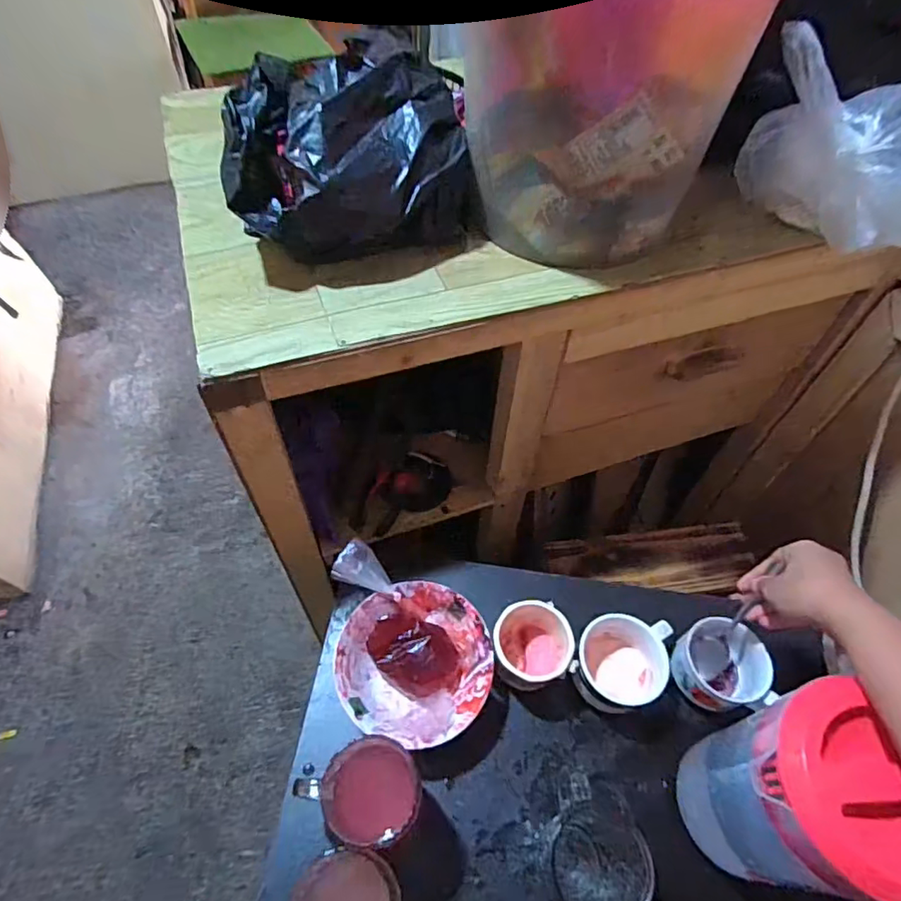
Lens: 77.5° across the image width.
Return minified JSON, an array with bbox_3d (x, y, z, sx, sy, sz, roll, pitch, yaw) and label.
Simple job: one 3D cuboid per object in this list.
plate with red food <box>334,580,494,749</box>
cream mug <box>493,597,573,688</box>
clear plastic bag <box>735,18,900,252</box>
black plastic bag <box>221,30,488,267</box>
[{"bbox_3d":[-0.035,0.220,0.576,0.149,0.064,0.147,0,56,0],"label":"plate with red food"},{"bbox_3d":[0.083,0.204,0.575,0.075,0.078,0.070,0,56,0],"label":"cream mug"},{"bbox_3d":[0.382,-0.265,0.510,0.216,0.128,0.109,25,59,15],"label":"clear plastic bag"},{"bbox_3d":[-0.090,-0.274,0.516,0.219,0.118,0.182,-9,56,-7],"label":"black plastic bag"}]

